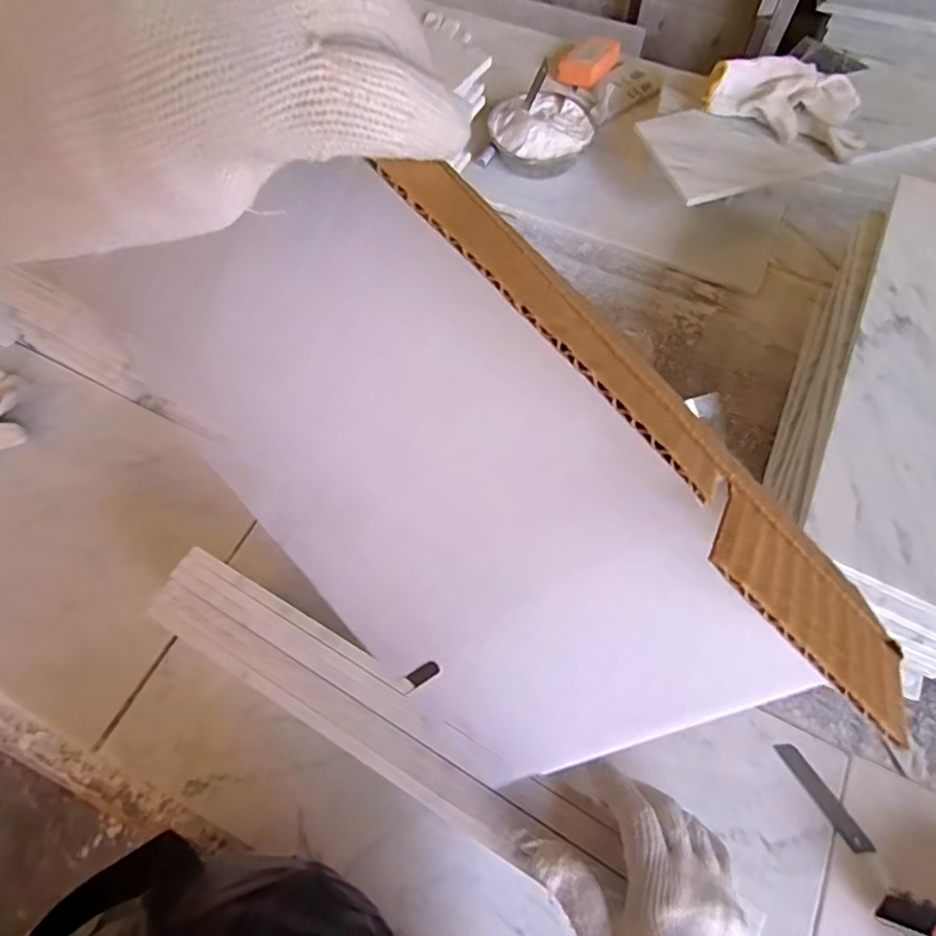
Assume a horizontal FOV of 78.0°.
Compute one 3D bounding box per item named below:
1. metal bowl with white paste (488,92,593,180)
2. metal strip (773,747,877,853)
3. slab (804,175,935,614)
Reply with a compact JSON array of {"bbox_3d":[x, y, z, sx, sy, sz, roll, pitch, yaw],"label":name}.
[{"bbox_3d":[0.102,-0.463,0.812,0.142,0.060,0.129,8,66,5],"label":"metal bowl with white paste"},{"bbox_3d":[0.308,0.285,0.502,0.018,0.005,0.097,-28,68,-17],"label":"metal strip"},{"bbox_3d":[0.426,-0.092,0.509,0.156,0.015,0.449,24,68,12],"label":"slab"}]

